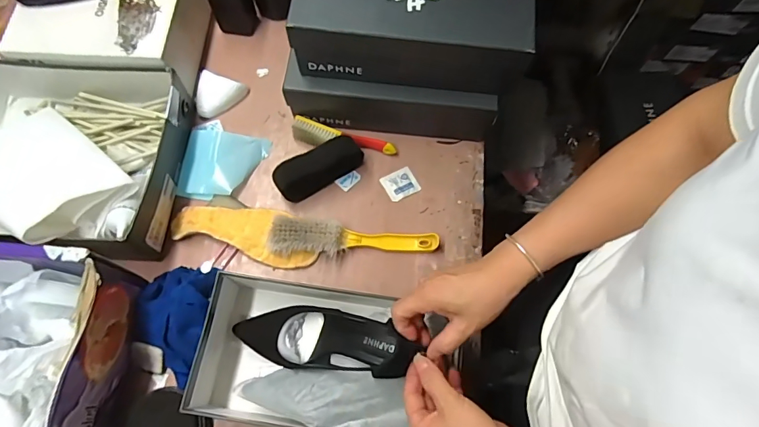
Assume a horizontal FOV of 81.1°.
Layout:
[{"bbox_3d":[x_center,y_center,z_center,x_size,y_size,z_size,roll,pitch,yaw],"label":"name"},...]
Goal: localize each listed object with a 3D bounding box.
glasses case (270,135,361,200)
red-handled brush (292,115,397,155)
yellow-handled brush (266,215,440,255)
[{"bbox_3d":[-0.089,-0.066,0.642,0.127,0.050,0.042,-30,74,-12],"label":"glasses case"},{"bbox_3d":[-0.054,-0.112,0.668,0.157,0.028,0.033,17,70,4],"label":"red-handled brush"},{"bbox_3d":[-0.035,0.034,0.613,0.229,0.035,0.047,2,70,-1],"label":"yellow-handled brush"}]

